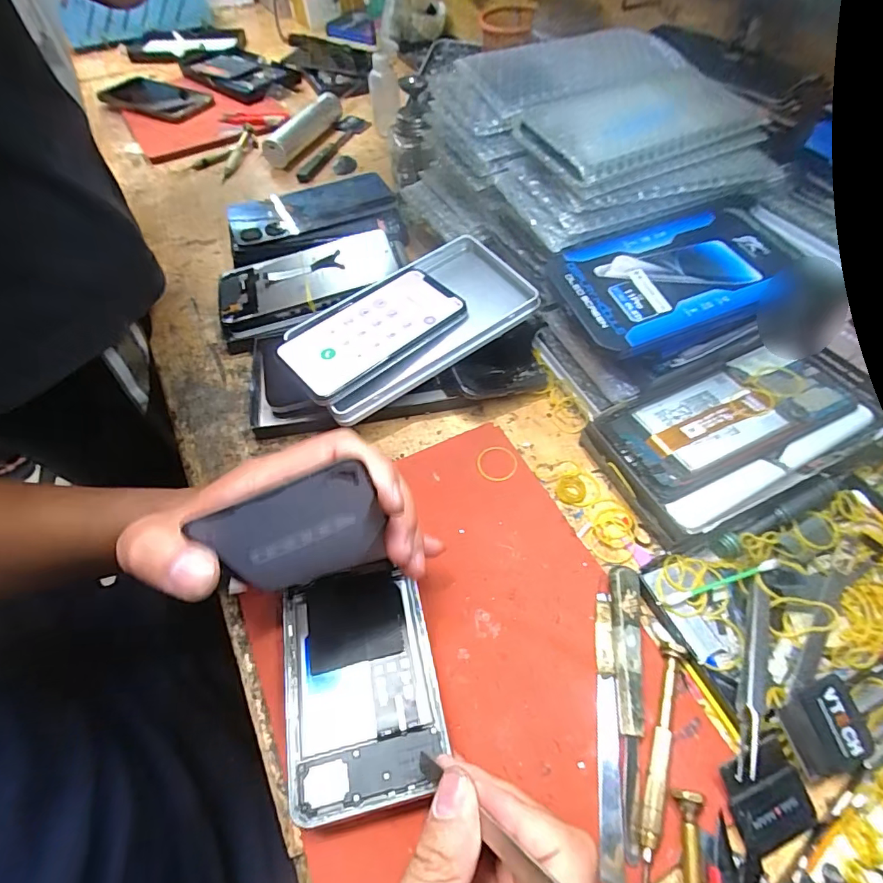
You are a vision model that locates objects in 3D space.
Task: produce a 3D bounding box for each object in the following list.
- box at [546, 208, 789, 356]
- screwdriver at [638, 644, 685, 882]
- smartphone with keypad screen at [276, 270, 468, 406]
[{"bbox_3d":[0.156,-0.110,0.318,0.151,0.024,0.086,-17,57,-9],"label":"box"},{"bbox_3d":[0.107,0.156,0.228,0.011,0.012,0.109,17,58,13],"label":"screwdriver"},{"bbox_3d":[-0.052,-0.084,0.355,0.133,0.012,0.073,-39,68,-17],"label":"smartphone with keypad screen"}]

